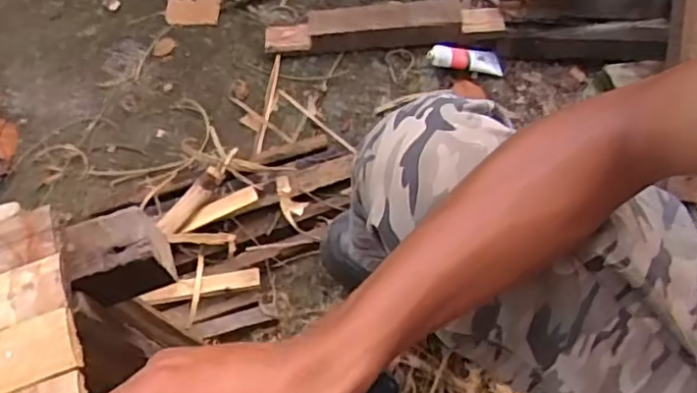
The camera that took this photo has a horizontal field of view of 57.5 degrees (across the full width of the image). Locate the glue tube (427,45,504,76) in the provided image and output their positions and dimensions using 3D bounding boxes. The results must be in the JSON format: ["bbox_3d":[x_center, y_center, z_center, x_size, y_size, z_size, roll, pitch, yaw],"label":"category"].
[{"bbox_3d":[0.206,-0.237,1.102,0.145,0.030,0.027,5,61,-22],"label":"glue tube"}]

